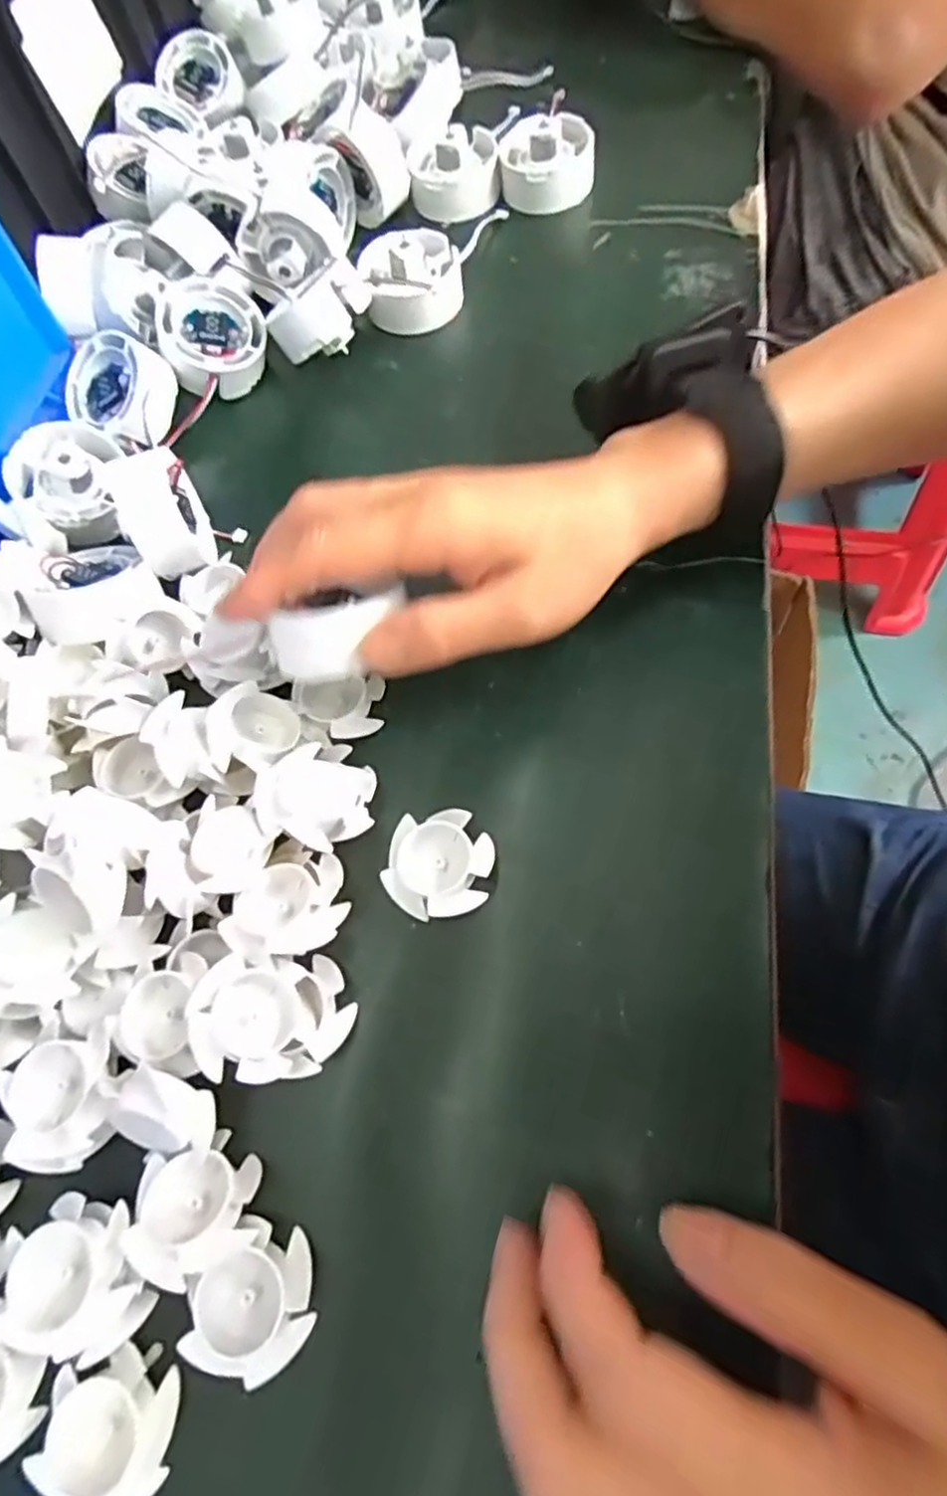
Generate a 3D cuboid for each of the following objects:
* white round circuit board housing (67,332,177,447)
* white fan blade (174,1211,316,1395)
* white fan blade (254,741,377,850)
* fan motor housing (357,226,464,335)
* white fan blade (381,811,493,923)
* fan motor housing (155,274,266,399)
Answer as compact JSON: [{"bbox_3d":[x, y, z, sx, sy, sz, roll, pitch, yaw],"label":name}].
[{"bbox_3d":[-0.185,-0.186,0.381,0.051,0.030,0.051,0,90,18],"label":"white round circuit board housing"},{"bbox_3d":[-0.067,0.170,0.223,0.035,0.014,0.038,21,70,15],"label":"white fan blade"},{"bbox_3d":[-0.061,0.018,0.275,0.038,0.032,0.041,-2,65,5],"label":"white fan blade"},{"bbox_3d":[-0.034,-0.258,0.397,0.055,0.033,0.044,-8,65,3],"label":"fan motor housing"},{"bbox_3d":[-0.012,0.043,0.271,0.038,0.013,0.040,-2,65,5],"label":"white fan blade"},{"bbox_3d":[-0.141,-0.220,0.392,0.054,0.027,0.056,3,79,-15],"label":"fan motor housing"}]

